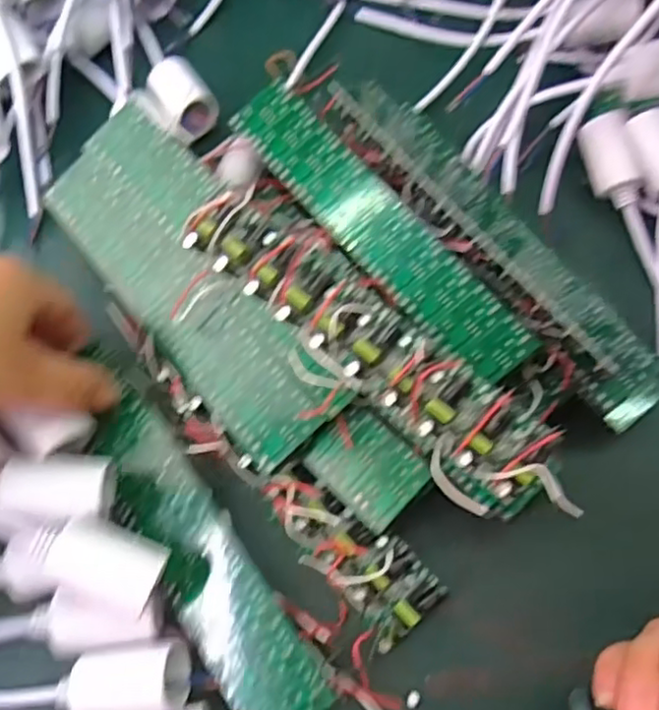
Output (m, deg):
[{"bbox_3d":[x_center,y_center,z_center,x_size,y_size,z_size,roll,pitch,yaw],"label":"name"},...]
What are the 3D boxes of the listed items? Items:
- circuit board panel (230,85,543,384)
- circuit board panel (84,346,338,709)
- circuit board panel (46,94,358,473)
[{"bbox_3d":[0.023,-0.068,0.343,0.039,0.006,0.199,-43,74,0],"label":"circuit board panel"},{"bbox_3d":[-0.064,0.086,0.310,0.042,0.011,0.183,-30,73,-14],"label":"circuit board panel"},{"bbox_3d":[-0.069,-0.040,0.331,0.078,0.015,0.201,-43,73,8],"label":"circuit board panel"}]

